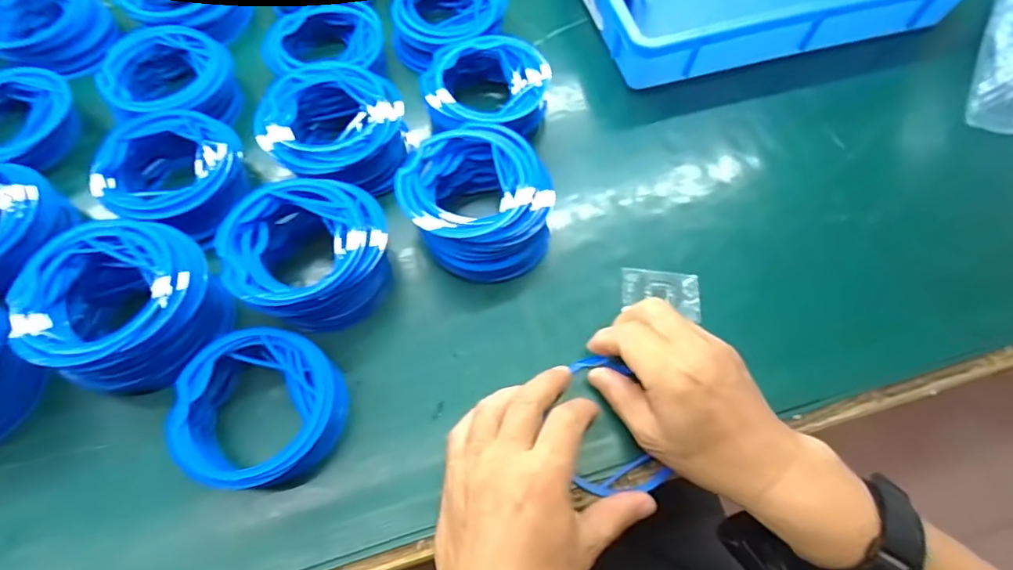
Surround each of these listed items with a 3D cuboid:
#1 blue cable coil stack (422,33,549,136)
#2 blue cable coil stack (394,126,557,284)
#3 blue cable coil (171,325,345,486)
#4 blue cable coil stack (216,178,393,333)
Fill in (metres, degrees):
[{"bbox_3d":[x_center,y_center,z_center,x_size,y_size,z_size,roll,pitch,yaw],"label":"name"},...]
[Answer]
[{"bbox_3d":[-0.019,-0.165,0.445,0.101,0.050,0.101,35,69,12],"label":"blue cable coil stack"},{"bbox_3d":[-0.021,-0.064,0.393,0.108,0.046,0.118,-35,72,-17],"label":"blue cable coil stack"},{"bbox_3d":[-0.157,0.080,0.335,0.103,0.029,0.096,1,66,-3],"label":"blue cable coil"},{"bbox_3d":[-0.143,-0.022,0.370,0.111,0.046,0.103,-4,66,-5],"label":"blue cable coil stack"}]

